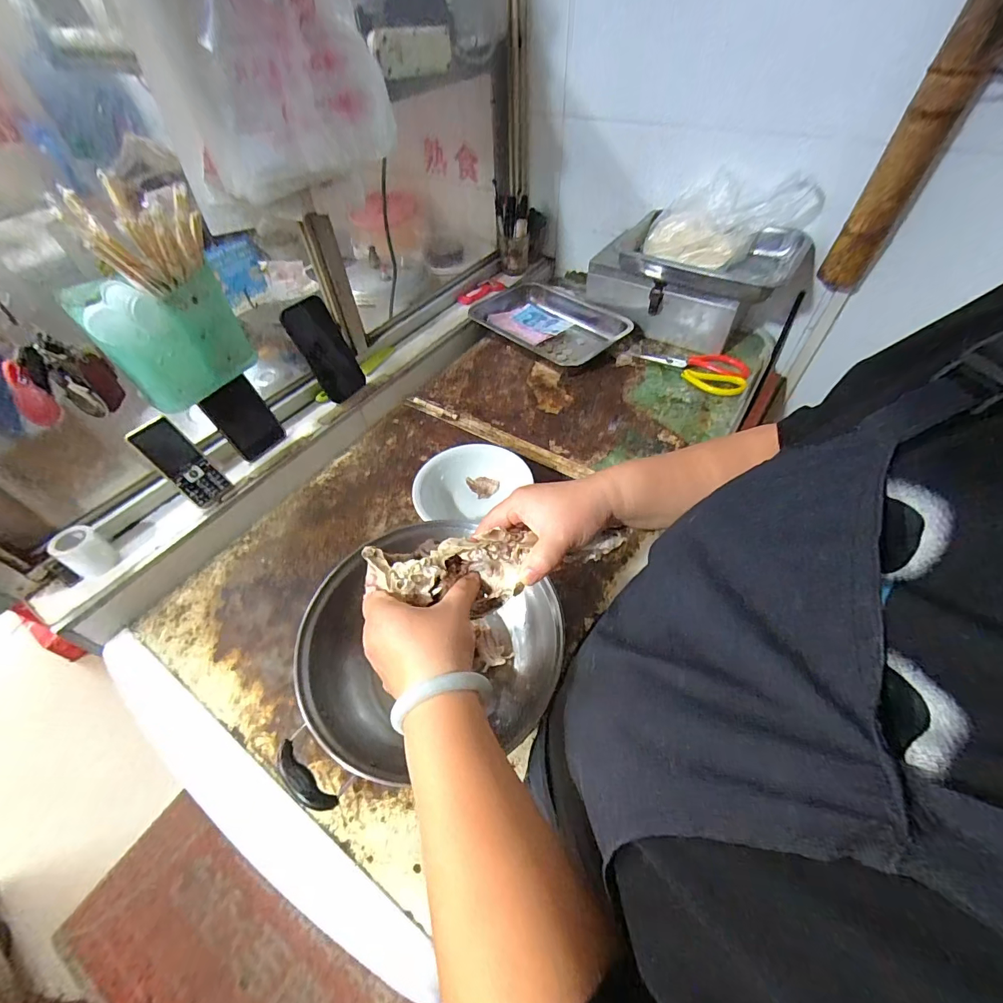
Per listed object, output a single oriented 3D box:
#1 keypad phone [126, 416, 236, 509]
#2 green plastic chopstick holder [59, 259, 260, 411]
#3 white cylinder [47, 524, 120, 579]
[{"bbox_3d":[-0.443,-0.053,0.606,0.019,0.128,0.052,6,47,48],"label":"keypad phone"},{"bbox_3d":[-0.382,-0.193,0.513,0.145,0.131,0.071,-36,58,-24],"label":"green plastic chopstick holder"},{"bbox_3d":[-0.530,0.063,0.555,0.050,0.058,0.047,-1,51,1],"label":"white cylinder"}]

